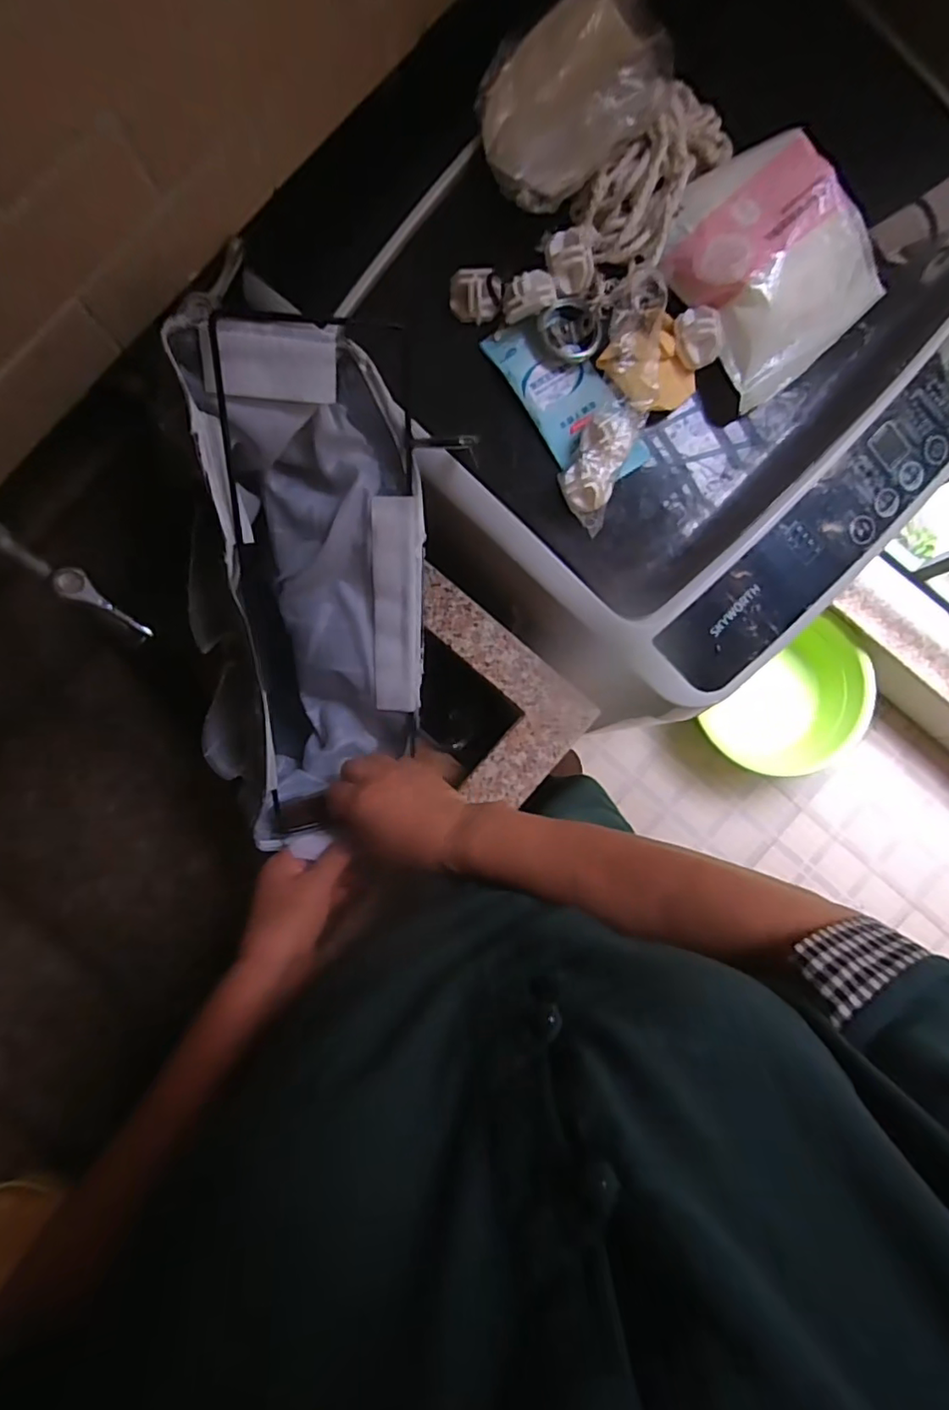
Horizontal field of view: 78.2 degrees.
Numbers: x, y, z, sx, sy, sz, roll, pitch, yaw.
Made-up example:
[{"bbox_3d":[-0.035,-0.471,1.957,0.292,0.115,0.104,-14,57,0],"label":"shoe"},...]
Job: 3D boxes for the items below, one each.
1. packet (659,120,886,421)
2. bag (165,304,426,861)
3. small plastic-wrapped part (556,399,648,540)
[{"bbox_3d":[0.201,-0.304,0.401,0.130,0.048,0.135,-41,86,-2],"label":"packet"},{"bbox_3d":[-0.124,-0.083,0.458,0.165,0.119,0.368,7,113,1],"label":"bag"},{"bbox_3d":[0.086,-0.170,0.414,0.039,0.020,0.084,21,103,2],"label":"small plastic-wrapped part"}]

